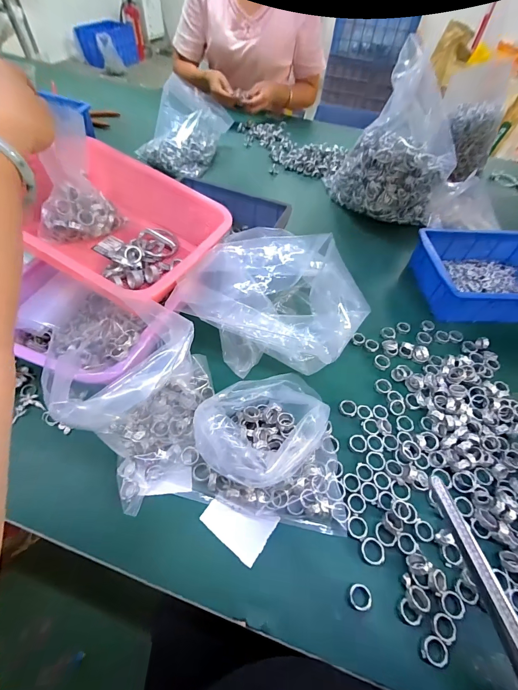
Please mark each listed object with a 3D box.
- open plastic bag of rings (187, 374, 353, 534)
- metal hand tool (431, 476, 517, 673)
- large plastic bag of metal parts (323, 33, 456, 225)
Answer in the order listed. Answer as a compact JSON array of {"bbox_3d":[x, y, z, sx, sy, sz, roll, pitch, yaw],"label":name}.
[{"bbox_3d":[0.022,0.105,0.362,0.177,0.066,0.157,12,54,3],"label":"open plastic bag of rings"},{"bbox_3d":[0.190,0.207,0.248,0.017,0.012,0.196,-15,70,-16],"label":"metal hand tool"},{"bbox_3d":[0.276,-0.393,0.643,0.167,0.271,0.166,-5,55,-9],"label":"large plastic bag of metal parts"}]

